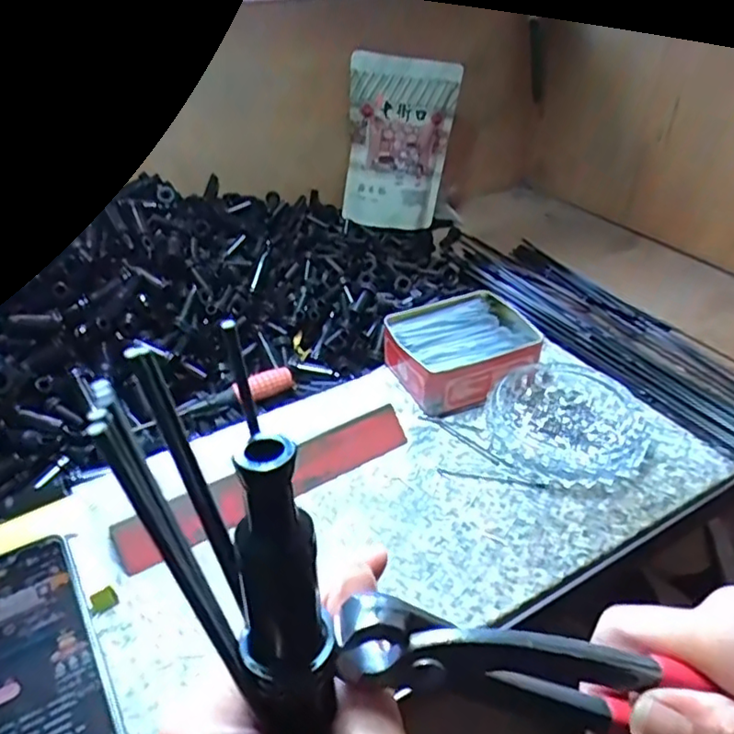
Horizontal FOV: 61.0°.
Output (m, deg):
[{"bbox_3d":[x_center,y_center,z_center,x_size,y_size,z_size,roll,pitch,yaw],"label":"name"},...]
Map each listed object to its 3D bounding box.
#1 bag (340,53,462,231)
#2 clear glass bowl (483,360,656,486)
[{"bbox_3d":[0.043,-0.292,0.819,0.133,0.209,0.033,2,18,-9],"label":"bag"},{"bbox_3d":[0.163,0.043,0.508,0.119,0.023,0.121,0,37,0],"label":"clear glass bowl"}]

